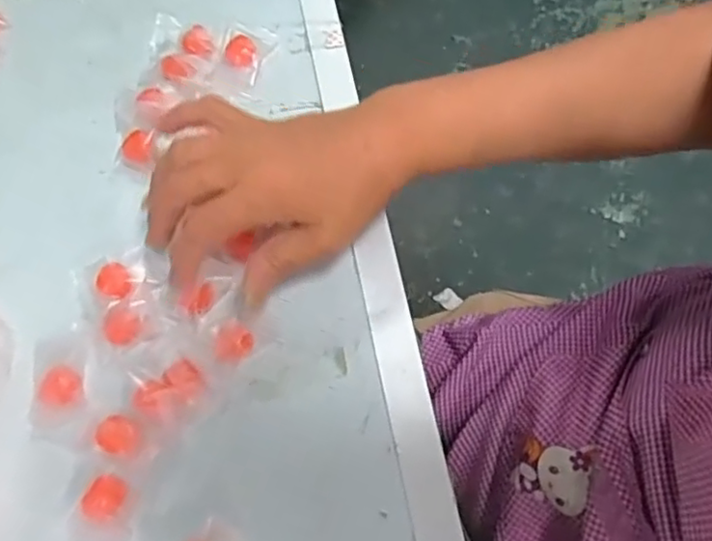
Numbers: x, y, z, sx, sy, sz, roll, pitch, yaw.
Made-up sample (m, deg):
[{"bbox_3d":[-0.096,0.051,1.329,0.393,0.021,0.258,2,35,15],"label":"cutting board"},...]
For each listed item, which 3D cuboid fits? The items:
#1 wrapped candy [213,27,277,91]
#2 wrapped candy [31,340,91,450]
[{"bbox_3d":[-0.079,-0.146,0.433,0.033,0.013,0.043,15,69,9],"label":"wrapped candy"},{"bbox_3d":[-0.166,0.067,0.352,0.031,0.012,0.063,-13,67,-3],"label":"wrapped candy"}]

